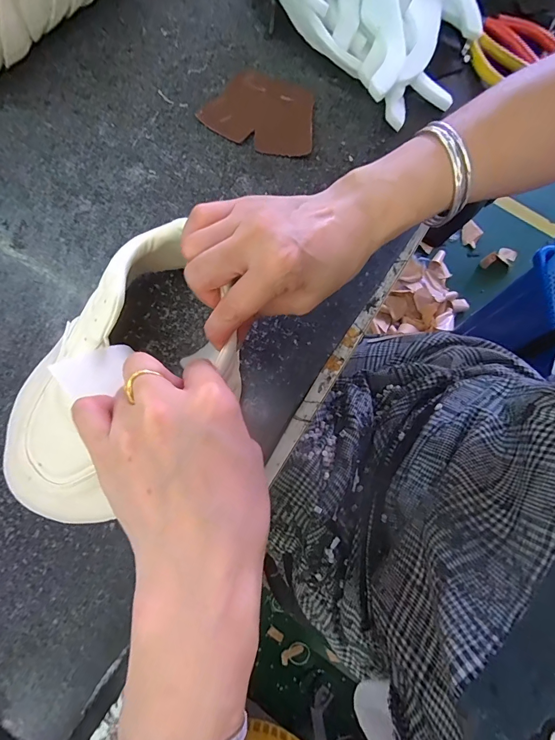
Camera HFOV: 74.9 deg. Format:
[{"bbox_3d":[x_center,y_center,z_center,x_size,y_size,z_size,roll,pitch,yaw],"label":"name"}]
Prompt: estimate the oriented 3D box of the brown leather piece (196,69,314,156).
[{"bbox_3d":[-0.010,-0.236,0.329,0.100,0.007,0.076,24,79,3],"label":"brown leather piece"}]

